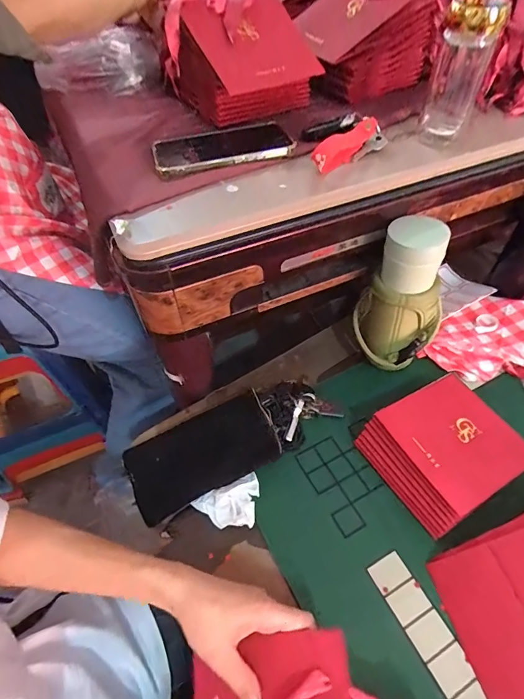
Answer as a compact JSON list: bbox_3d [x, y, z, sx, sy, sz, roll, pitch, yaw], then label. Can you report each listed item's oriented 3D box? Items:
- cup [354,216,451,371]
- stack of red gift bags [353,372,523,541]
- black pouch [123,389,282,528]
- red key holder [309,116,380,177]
[{"bbox_3d":[0.183,-0.059,0.522,0.107,0.223,0.077,15,55,15],"label":"cup"},{"bbox_3d":[0.225,0.123,0.483,0.159,0.055,0.140,-26,55,-16],"label":"stack of red gift bags"},{"bbox_3d":[-0.079,0.133,0.505,0.188,0.033,0.104,-24,55,-14],"label":"black pouch"},{"bbox_3d":[0.094,-0.232,0.447,0.110,0.034,0.013,-36,60,-24],"label":"red key holder"}]

